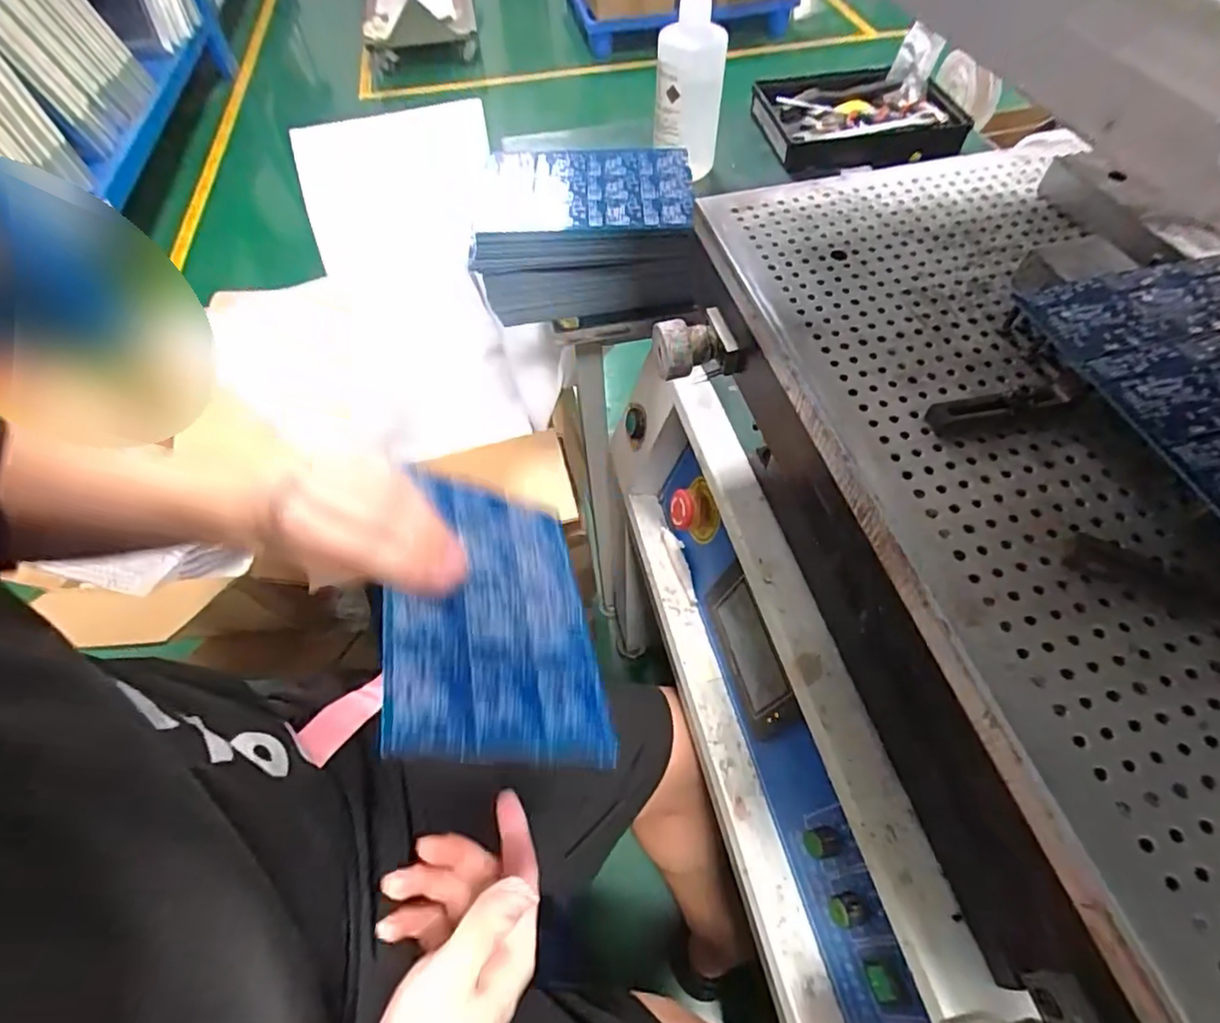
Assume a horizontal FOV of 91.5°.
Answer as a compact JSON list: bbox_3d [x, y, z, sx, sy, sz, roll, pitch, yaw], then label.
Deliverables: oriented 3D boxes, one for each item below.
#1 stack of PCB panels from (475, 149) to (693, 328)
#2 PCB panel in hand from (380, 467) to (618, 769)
[{"bbox_3d":[-0.022,-0.269,0.578,0.202,0.089,0.148,-1,57,2],"label":"stack of PCB panels"},{"bbox_3d":[-0.067,0.057,0.358,0.011,0.137,0.184,-42,44,30],"label":"PCB panel in hand"}]

